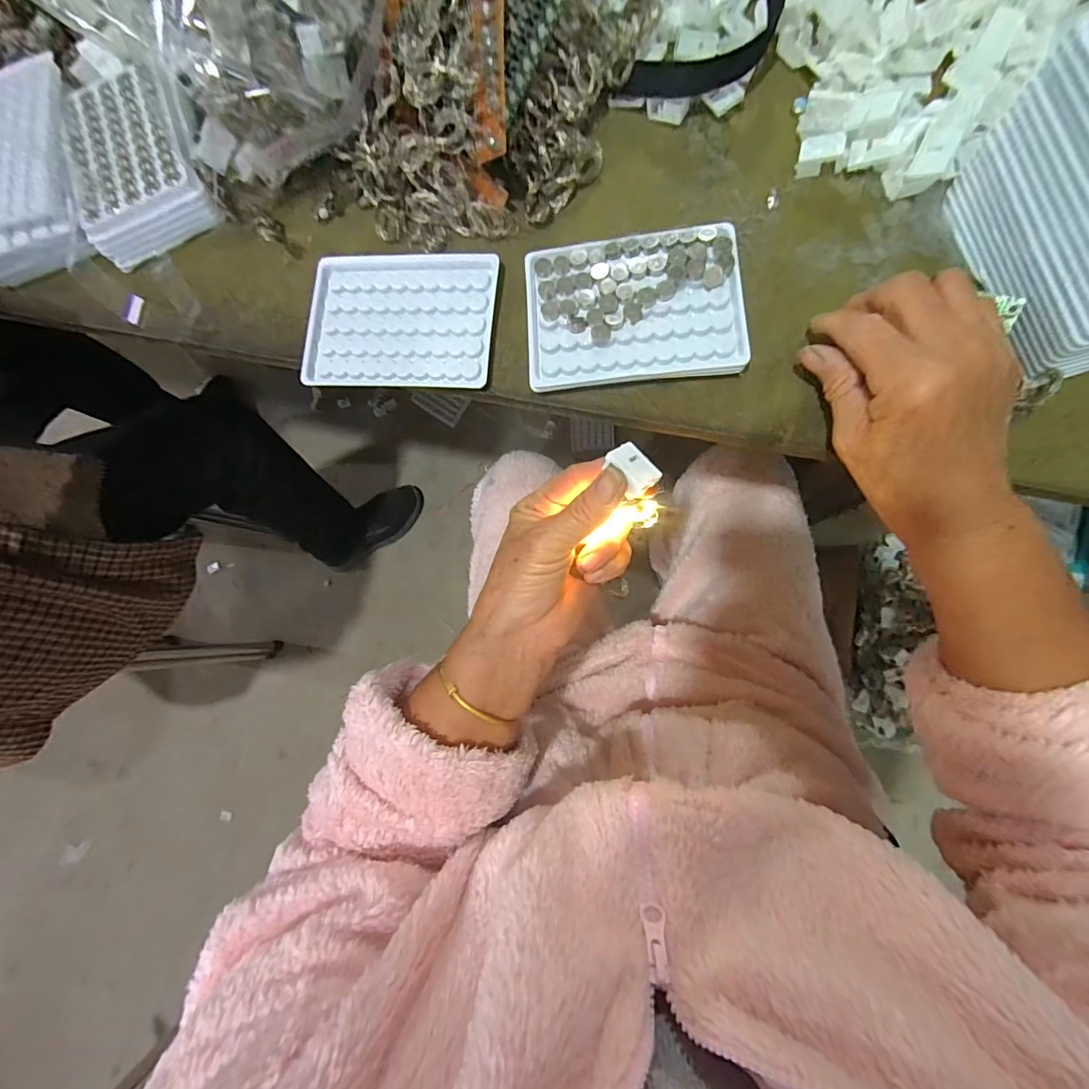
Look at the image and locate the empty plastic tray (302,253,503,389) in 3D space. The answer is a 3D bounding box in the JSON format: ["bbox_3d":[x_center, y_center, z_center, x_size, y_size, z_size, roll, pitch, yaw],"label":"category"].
[{"bbox_3d":[-0.098,-0.154,0.320,0.128,0.009,0.093,5,83,6],"label":"empty plastic tray"}]

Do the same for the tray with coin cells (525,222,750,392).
[{"bbox_3d":[0.054,-0.147,0.294,0.128,0.018,0.093,-3,82,5],"label":"tray with coin cells"}]

